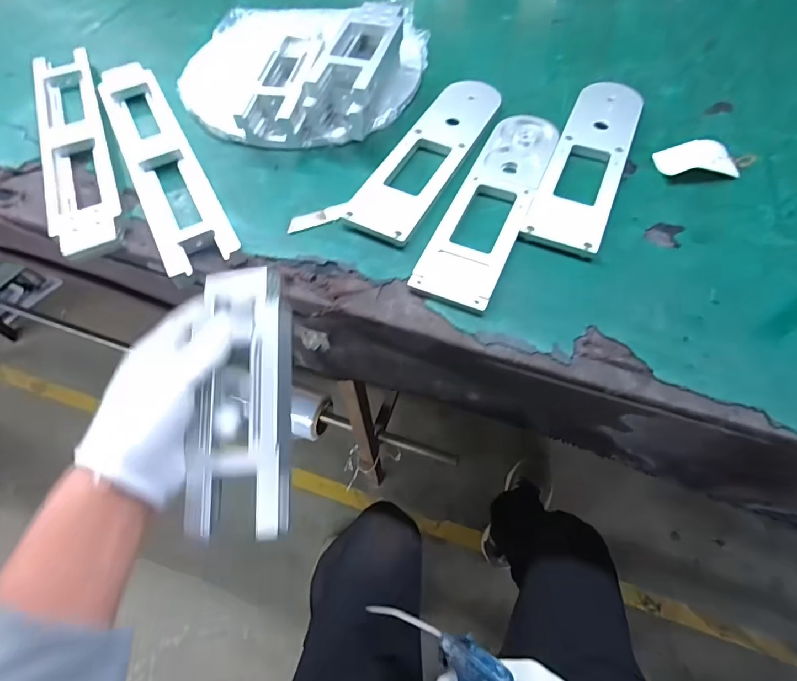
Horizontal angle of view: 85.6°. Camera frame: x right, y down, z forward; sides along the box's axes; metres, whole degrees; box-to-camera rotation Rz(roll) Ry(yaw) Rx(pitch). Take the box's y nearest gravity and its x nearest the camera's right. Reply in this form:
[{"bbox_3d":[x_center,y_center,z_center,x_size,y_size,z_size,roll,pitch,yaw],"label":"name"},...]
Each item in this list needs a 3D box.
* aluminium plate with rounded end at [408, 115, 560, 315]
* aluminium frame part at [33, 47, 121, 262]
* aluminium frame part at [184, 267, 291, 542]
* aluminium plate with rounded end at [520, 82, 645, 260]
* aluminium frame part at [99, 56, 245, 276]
[{"bbox_3d":[0.107,-0.160,0.481,0.081,0.013,0.289,22,66,11],"label":"aluminium plate with rounded end"},{"bbox_3d":[-0.408,-0.247,0.542,0.073,0.030,0.381,-22,65,-11],"label":"aluminium frame part"},{"bbox_3d":[-0.116,0.039,0.315,0.073,0.022,0.194,-3,77,-1],"label":"aluminium frame part"},{"bbox_3d":[0.225,-0.214,0.509,0.081,0.019,0.278,22,65,11],"label":"aluminium plate with rounded end"},{"bbox_3d":[-0.294,-0.225,0.527,0.080,0.030,0.396,-28,66,-13],"label":"aluminium frame part"}]

